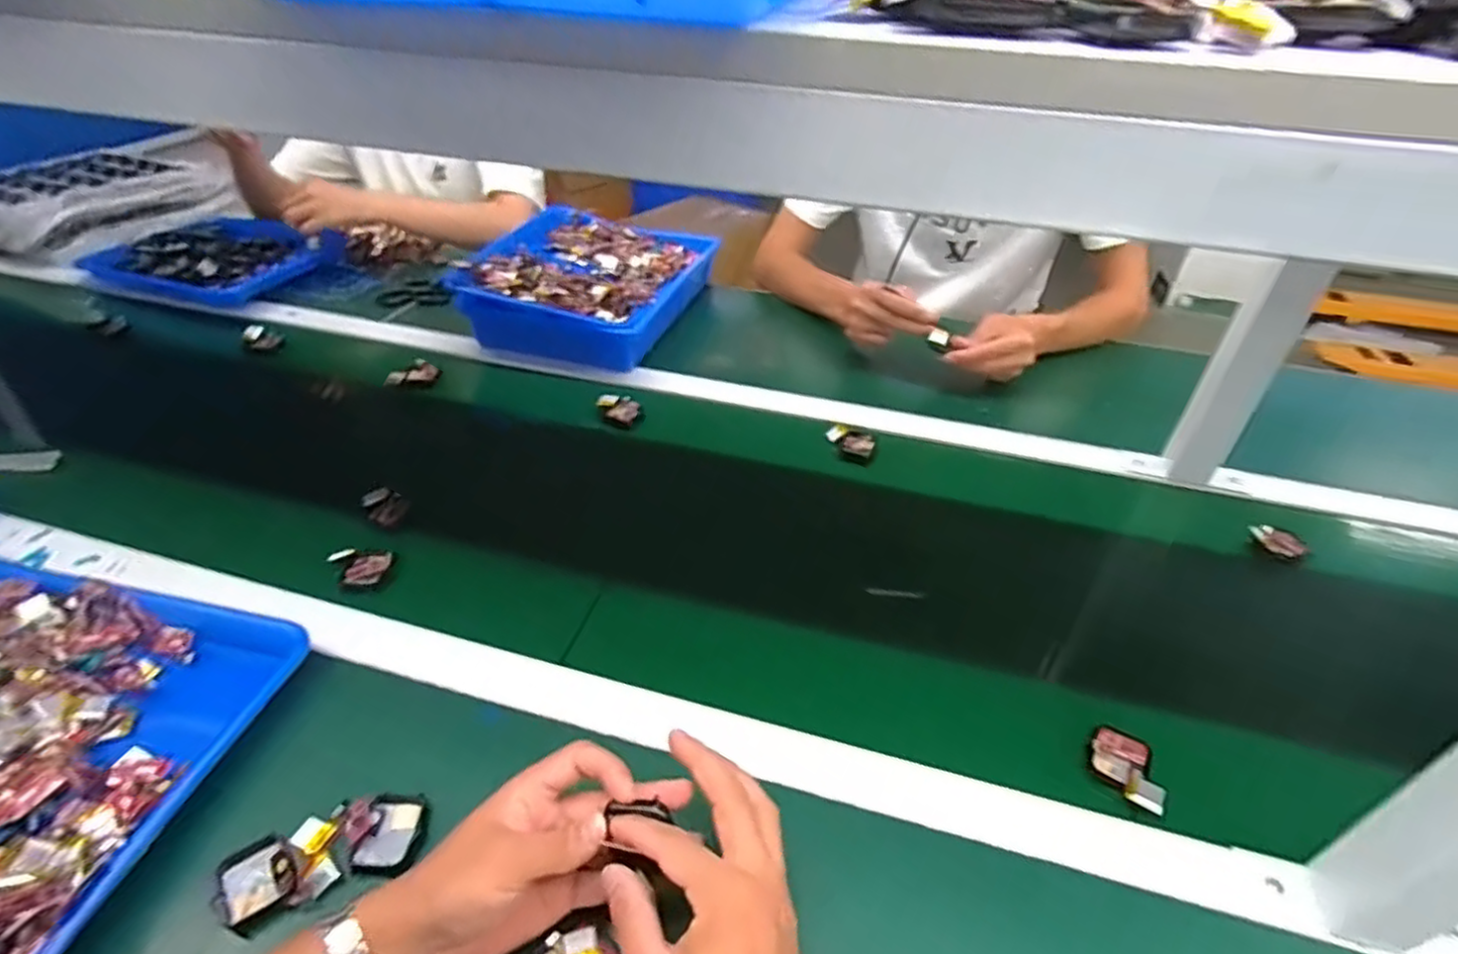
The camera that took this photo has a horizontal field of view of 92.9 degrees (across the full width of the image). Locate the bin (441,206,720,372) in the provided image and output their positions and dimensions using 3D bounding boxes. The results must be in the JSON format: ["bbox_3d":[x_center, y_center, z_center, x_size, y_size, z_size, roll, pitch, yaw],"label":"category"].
[{"bbox_3d":[-0.190,-0.263,0.986,0.253,0.121,0.327,14,40,11],"label":"bin"}]

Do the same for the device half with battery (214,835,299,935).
[{"bbox_3d":[-0.277,0.235,0.406,0.047,0.016,0.042,32,47,29],"label":"device half with battery"}]

